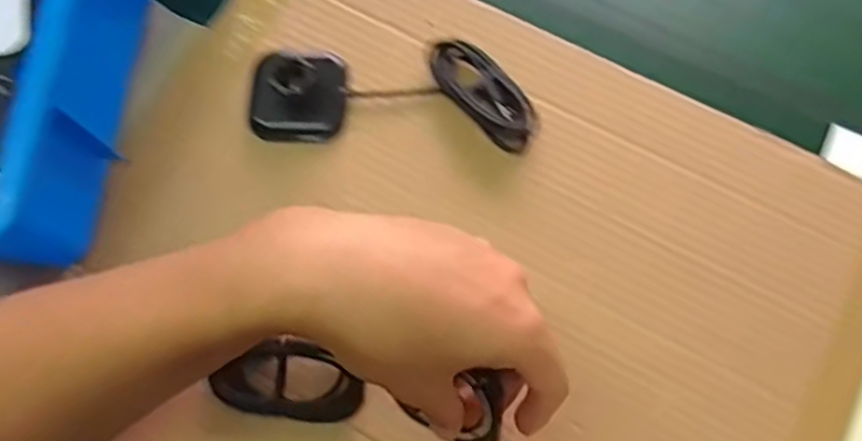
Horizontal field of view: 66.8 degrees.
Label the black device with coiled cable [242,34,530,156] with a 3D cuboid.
[{"bbox_3d":[-0.021,-0.080,0.388,0.164,0.027,0.065,3,71,2],"label":"black device with coiled cable"}]

